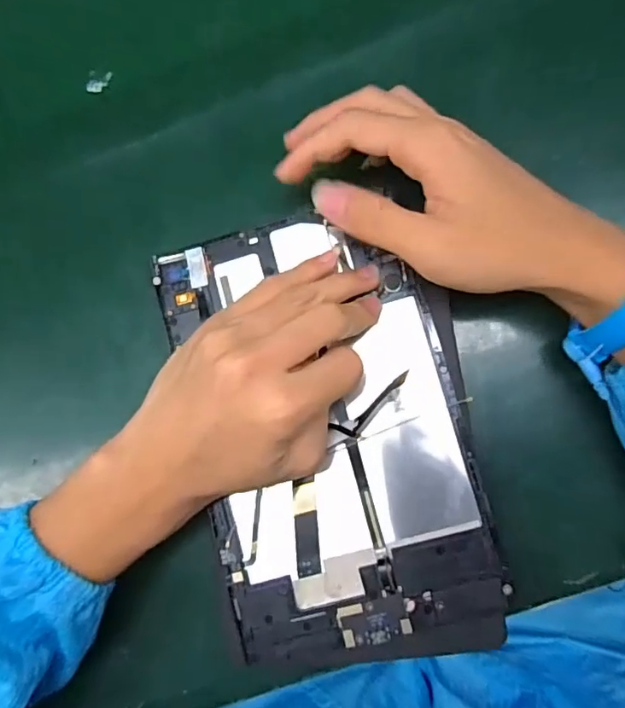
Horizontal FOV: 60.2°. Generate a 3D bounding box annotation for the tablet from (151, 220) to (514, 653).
[{"bbox_3d":[0.008,0.043,0.303,0.160,0.008,0.240,-9,83,6],"label":"tablet"}]

